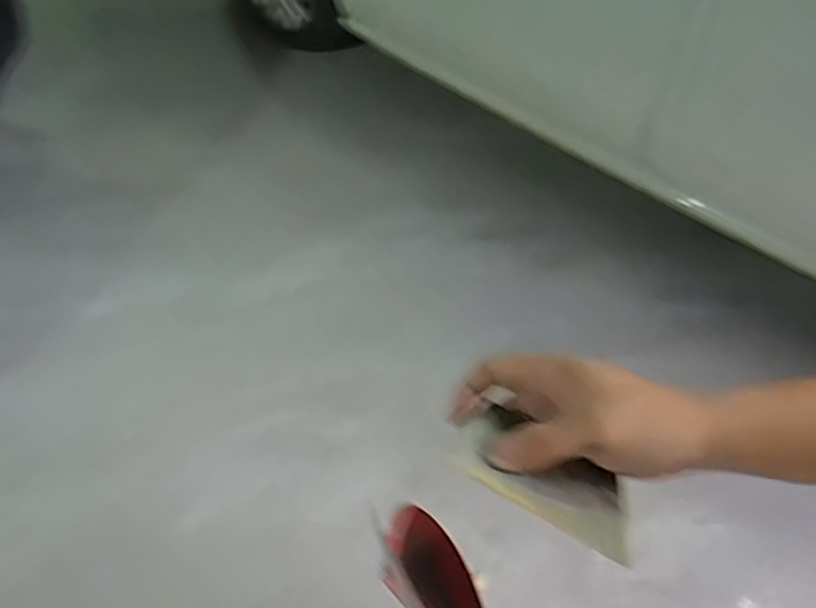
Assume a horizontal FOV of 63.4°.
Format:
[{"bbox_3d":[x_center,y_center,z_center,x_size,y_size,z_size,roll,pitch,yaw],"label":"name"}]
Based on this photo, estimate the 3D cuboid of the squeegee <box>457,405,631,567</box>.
[{"bbox_3d":[0.080,0.098,0.377,0.102,0.005,0.070,31,30,4],"label":"squeegee"}]

